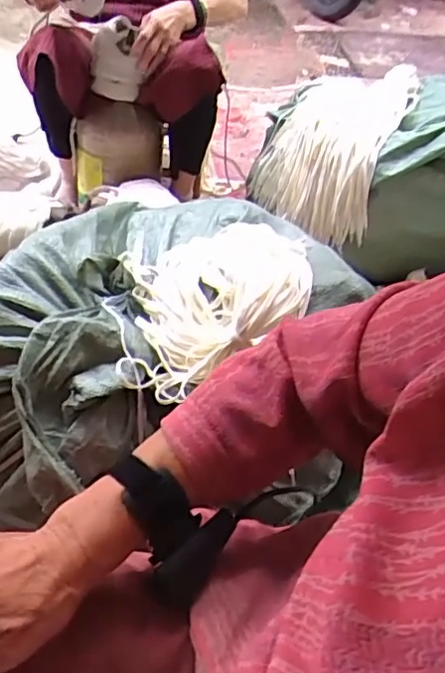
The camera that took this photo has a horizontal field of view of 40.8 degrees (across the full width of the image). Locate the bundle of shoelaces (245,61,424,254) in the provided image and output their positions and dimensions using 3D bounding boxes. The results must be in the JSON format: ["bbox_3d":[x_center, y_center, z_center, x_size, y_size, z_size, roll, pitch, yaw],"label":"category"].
[{"bbox_3d":[0.274,-0.478,1.458,0.293,0.206,0.550,20,48,13],"label":"bundle of shoelaces"}]

